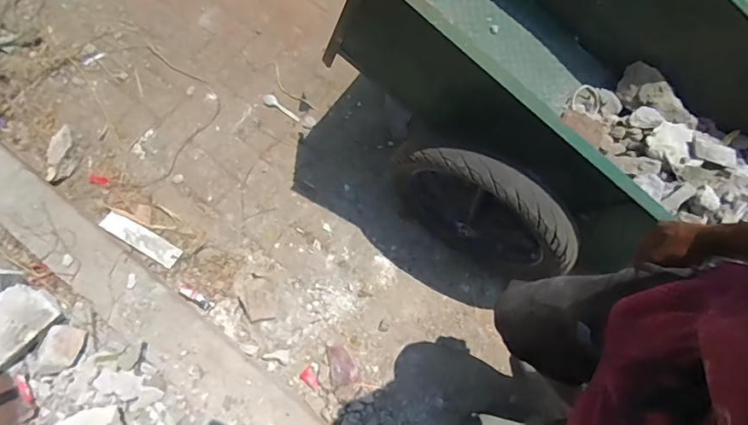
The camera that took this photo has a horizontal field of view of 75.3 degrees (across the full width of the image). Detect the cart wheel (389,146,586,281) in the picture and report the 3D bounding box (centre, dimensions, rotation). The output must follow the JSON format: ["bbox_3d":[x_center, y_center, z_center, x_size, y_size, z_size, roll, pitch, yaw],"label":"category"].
[{"bbox_3d":[0.238,0.004,1.162,0.466,0.482,0.096,35,71,15],"label":"cart wheel"}]

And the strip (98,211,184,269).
[{"bbox_3d":[-0.659,0.074,1.370,0.237,0.010,0.061,30,72,2],"label":"strip"}]

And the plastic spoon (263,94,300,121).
[{"bbox_3d":[-0.291,-0.329,1.534,0.144,0.009,0.037,36,71,16],"label":"plastic spoon"}]

